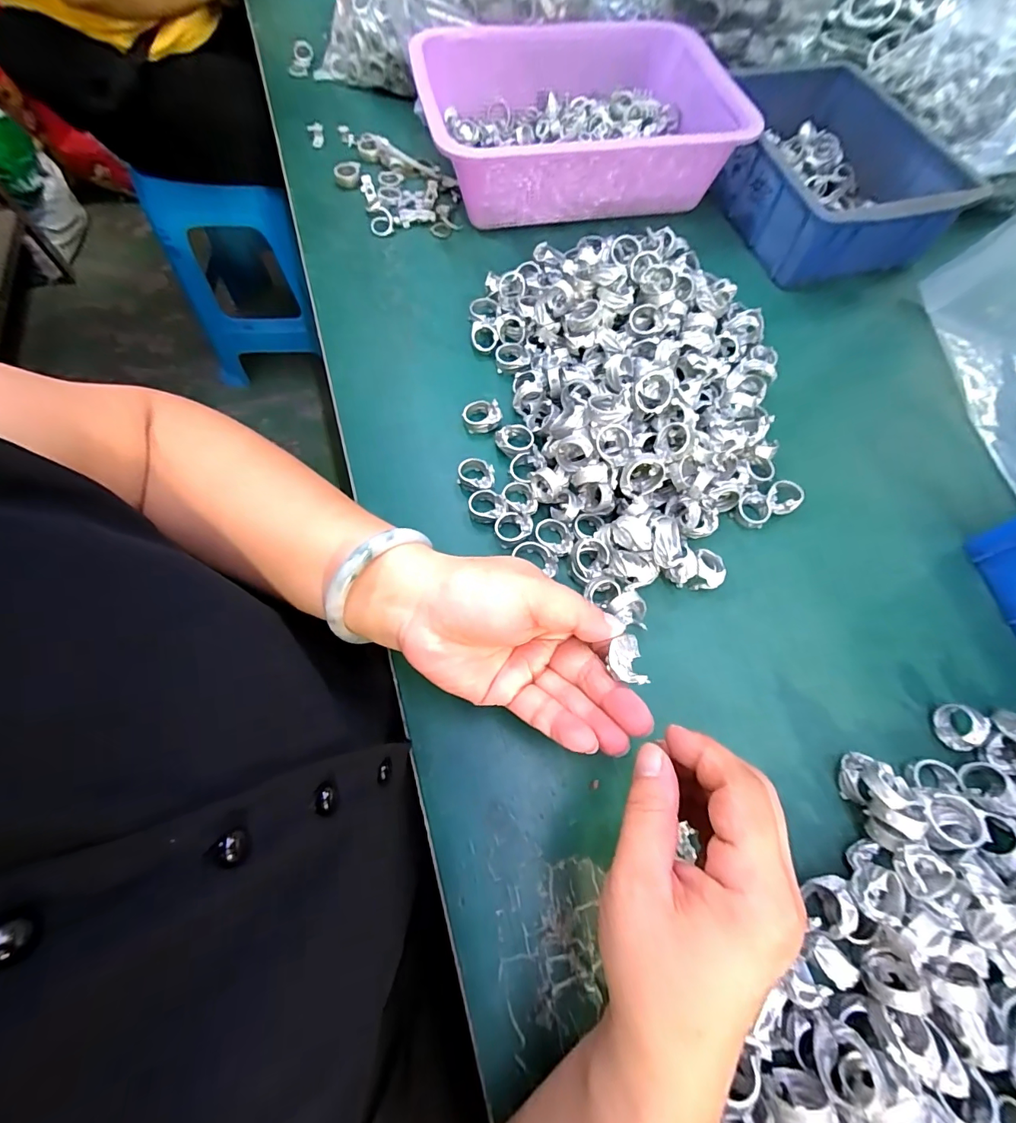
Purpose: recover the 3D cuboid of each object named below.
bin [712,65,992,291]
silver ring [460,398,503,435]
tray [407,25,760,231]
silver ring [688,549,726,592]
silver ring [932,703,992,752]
[{"bbox_3d":[0.322,-0.402,0.470,0.190,0.068,0.243,-14,69,-8],"label":"bin"},{"bbox_3d":[-0.021,-0.115,0.362,0.030,0.020,0.021,3,67,-1],"label":"silver ring"},{"bbox_3d":[0.070,-0.454,0.473,0.280,0.073,0.212,-9,68,-6],"label":"tray"},{"bbox_3d":[0.139,0.006,0.317,0.023,0.017,0.028,6,67,0],"label":"silver ring"},{"bbox_3d":[0.276,0.101,0.281,0.016,0.022,0.027,0,67,-3],"label":"silver ring"}]

